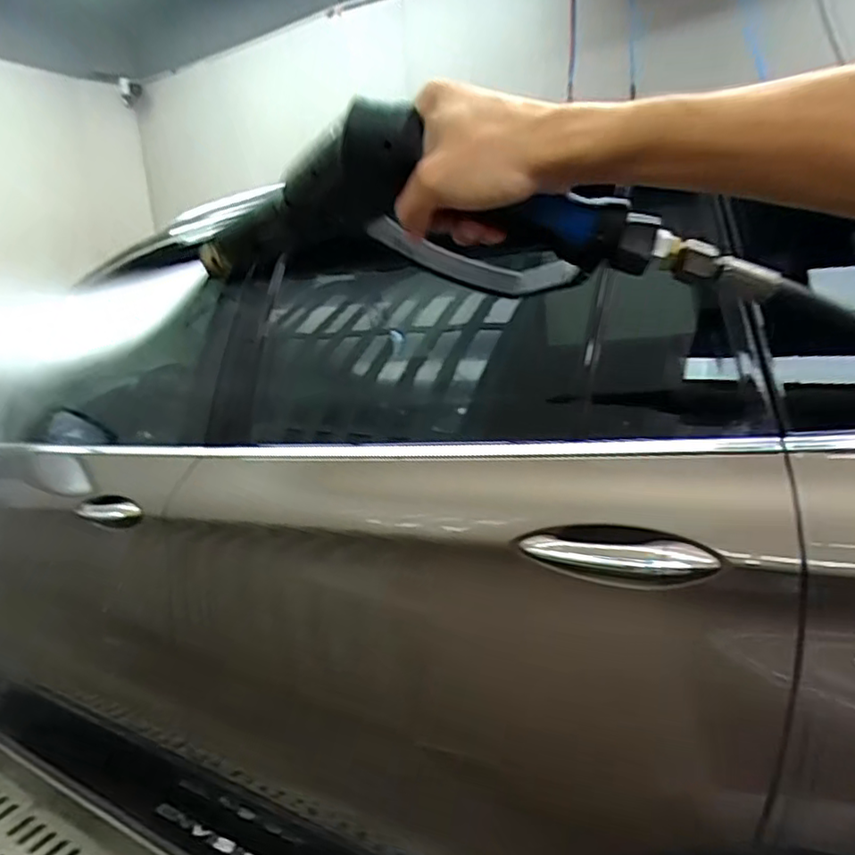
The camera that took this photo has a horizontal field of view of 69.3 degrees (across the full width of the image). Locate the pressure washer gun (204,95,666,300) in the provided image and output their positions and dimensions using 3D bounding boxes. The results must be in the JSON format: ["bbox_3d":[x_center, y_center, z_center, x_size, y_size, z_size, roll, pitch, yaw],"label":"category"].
[{"bbox_3d":[-0.027,-0.146,0.455,0.159,0.110,0.350,-17,17,-37],"label":"pressure washer gun"}]

